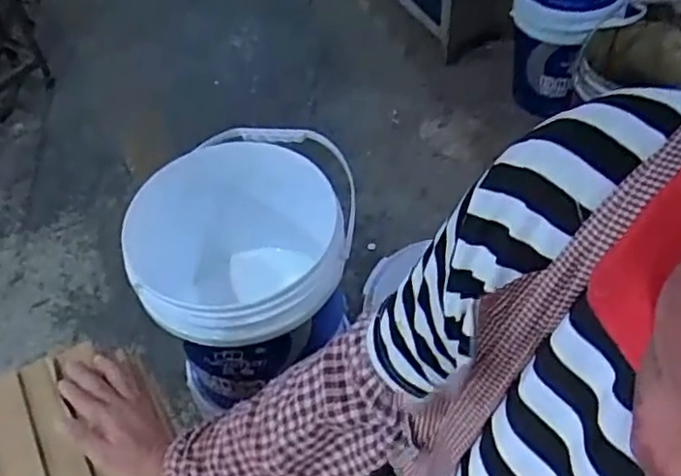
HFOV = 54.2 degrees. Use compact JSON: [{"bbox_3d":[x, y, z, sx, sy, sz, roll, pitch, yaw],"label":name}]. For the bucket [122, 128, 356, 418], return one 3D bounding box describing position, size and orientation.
[{"bbox_3d":[-0.128,0.056,1.055,0.328,0.338,0.329,-2,52,3],"label":"bucket"}]

